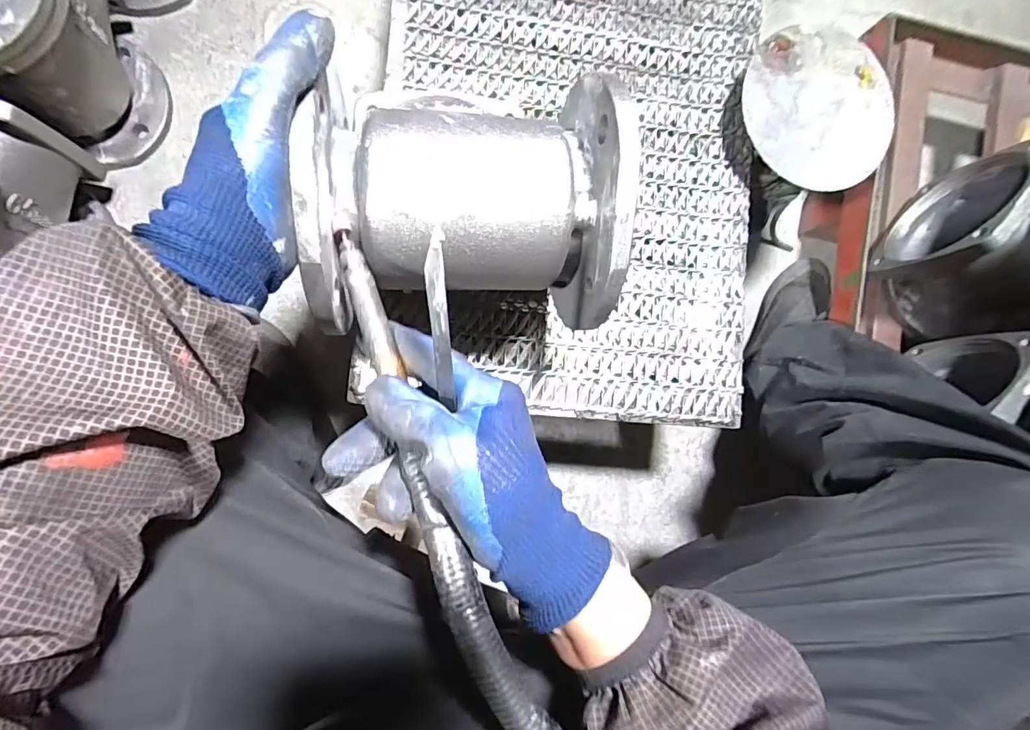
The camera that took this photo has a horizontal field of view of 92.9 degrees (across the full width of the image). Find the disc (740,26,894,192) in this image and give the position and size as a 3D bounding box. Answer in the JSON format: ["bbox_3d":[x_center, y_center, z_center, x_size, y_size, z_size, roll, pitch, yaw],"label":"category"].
[{"bbox_3d":[0.312,-0.262,0.500,0.159,0.010,0.159,0,87,-8],"label":"disc"}]

